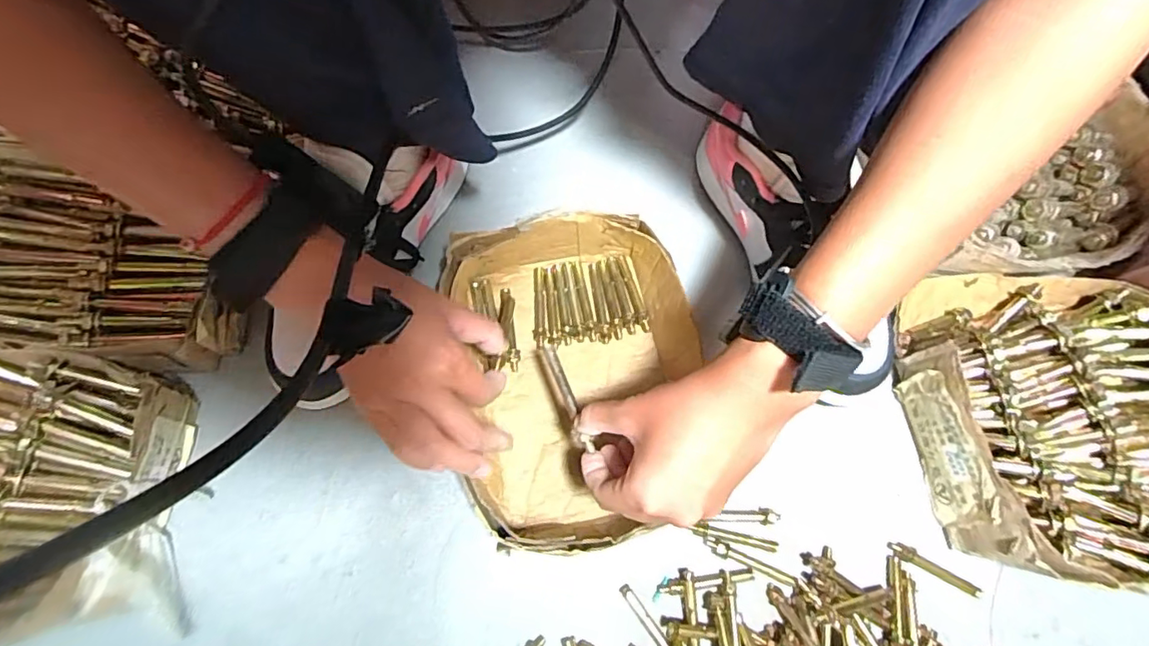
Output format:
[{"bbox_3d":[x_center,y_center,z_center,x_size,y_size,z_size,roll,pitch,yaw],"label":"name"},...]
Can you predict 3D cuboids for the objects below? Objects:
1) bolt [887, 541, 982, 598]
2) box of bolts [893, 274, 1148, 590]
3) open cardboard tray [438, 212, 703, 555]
[{"bbox_3d":[0.260,0.178,0.407,0.068,0.008,0.010,26,74,7],"label":"bolt"},{"bbox_3d":[0.359,0.065,0.409,0.203,0.069,0.222,-10,73,-4],"label":"box of bolts"},{"bbox_3d":[0.002,0.039,0.410,0.166,0.070,0.228,-7,73,-3],"label":"open cardboard tray"}]

